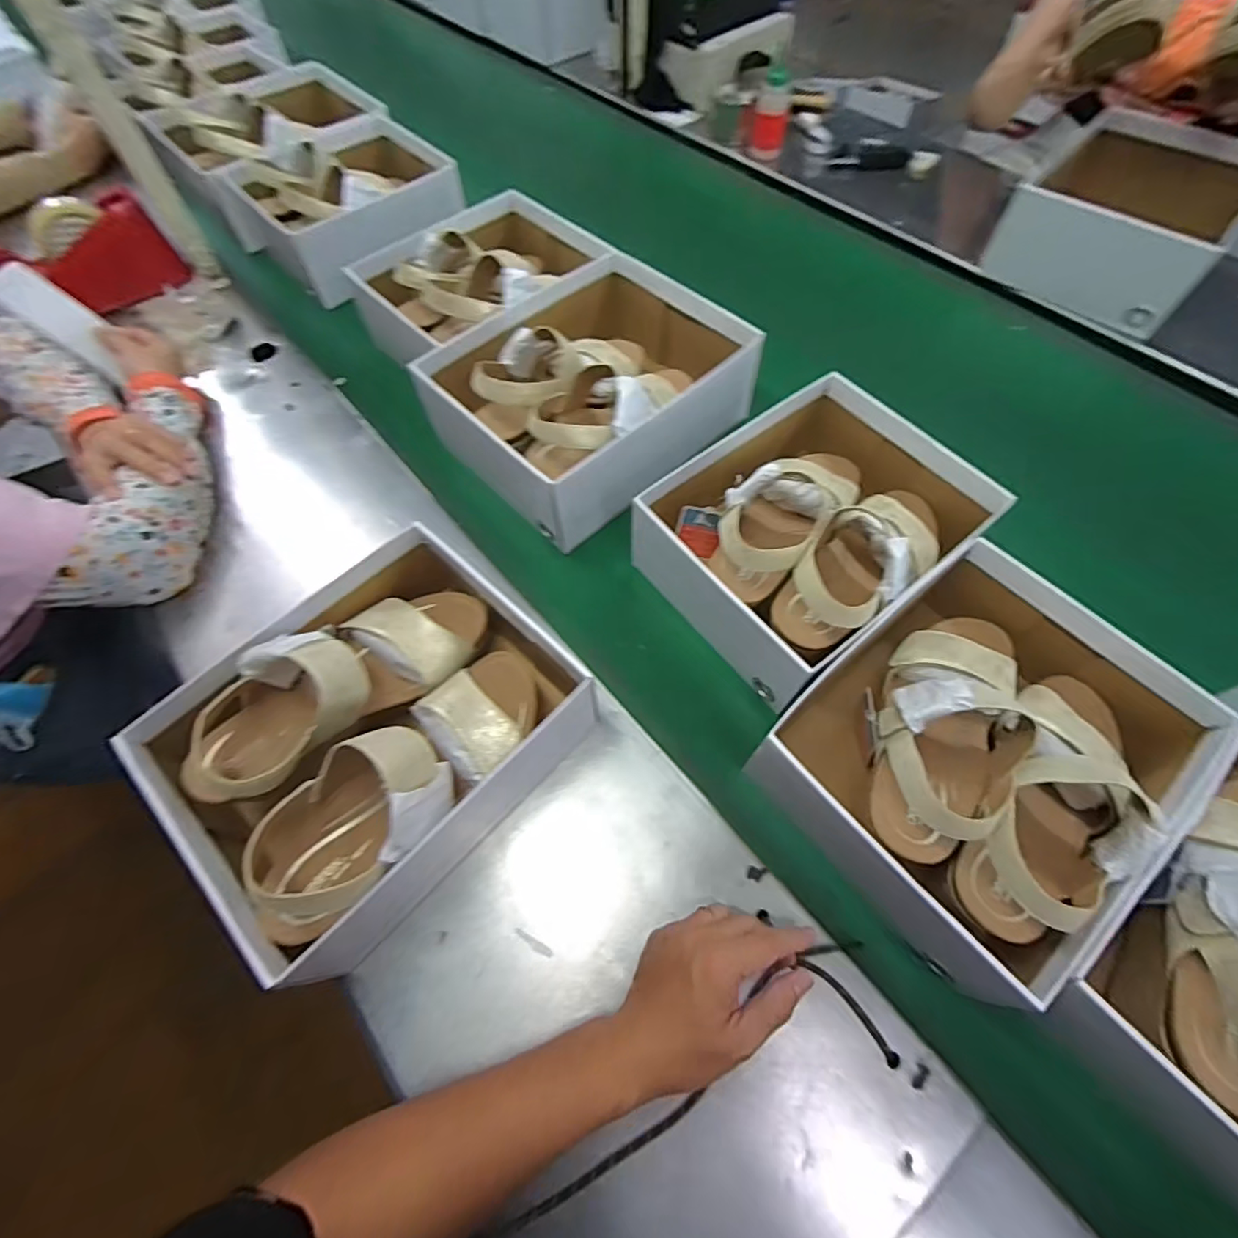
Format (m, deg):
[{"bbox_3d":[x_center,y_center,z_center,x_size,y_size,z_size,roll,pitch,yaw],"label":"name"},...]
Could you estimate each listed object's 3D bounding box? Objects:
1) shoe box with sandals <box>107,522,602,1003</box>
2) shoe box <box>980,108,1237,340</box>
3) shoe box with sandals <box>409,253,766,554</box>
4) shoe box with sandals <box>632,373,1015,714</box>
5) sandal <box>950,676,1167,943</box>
[{"bbox_3d":[-0.187,0.082,0.431,0.218,0.128,0.260,37,69,18],"label":"shoe box with sandals"},{"bbox_3d":[0.686,-0.551,0.768,0.250,0.105,0.305,39,70,19],"label":"shoe box"},{"bbox_3d":[-0.031,-0.261,0.614,0.254,0.107,0.311,39,70,19],"label":"shoe box with sandals"},{"bbox_3d":[0.176,-0.091,0.525,0.270,0.101,0.230,-35,68,-15],"label":"shoe box with sandals"},{"bbox_3d":[0.318,0.117,0.396,0.082,0.079,0.230,40,52,19],"label":"sandal"}]

